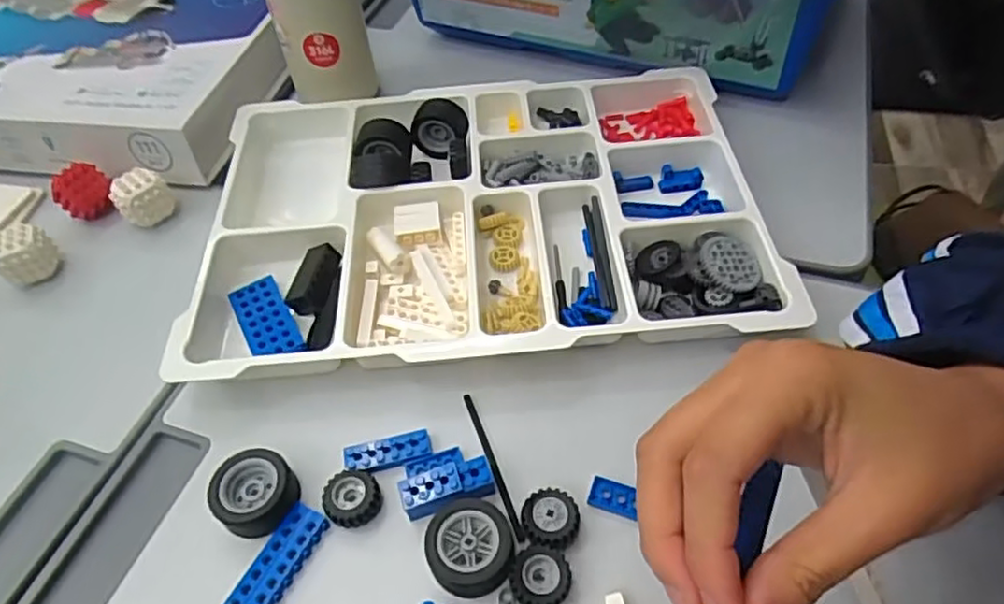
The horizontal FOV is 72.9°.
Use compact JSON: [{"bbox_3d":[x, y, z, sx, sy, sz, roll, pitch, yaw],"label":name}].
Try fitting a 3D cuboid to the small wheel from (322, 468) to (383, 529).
[{"bbox_3d":[-0.080,0.104,0.362,0.028,0.012,0.027,-3,50,3],"label":"small wheel"}]

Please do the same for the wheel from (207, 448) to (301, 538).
[{"bbox_3d":[-0.131,0.103,0.363,0.041,0.028,0.040,-3,50,3],"label":"wheel"}]

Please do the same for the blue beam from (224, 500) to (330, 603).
[{"bbox_3d":[-0.115,0.132,0.344,0.026,0.008,0.063,19,55,20],"label":"blue beam"}]

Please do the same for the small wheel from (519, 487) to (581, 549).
[{"bbox_3d":[0.025,0.113,0.350,0.028,0.018,0.031,-3,50,3],"label":"small wheel"}]

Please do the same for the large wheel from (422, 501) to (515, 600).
[{"bbox_3d":[-0.016,0.121,0.337,0.041,0.019,0.042,-3,50,3],"label":"large wheel"}]

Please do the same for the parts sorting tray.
[{"bbox_3d":[-0.020,-0.067,0.485,0.390,0.040,0.271,-5,50,1],"label":"parts sorting tray"}]

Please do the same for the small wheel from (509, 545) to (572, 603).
[{"bbox_3d":[0.018,0.134,0.330,0.029,0.010,0.028,-3,50,3],"label":"small wheel"}]

